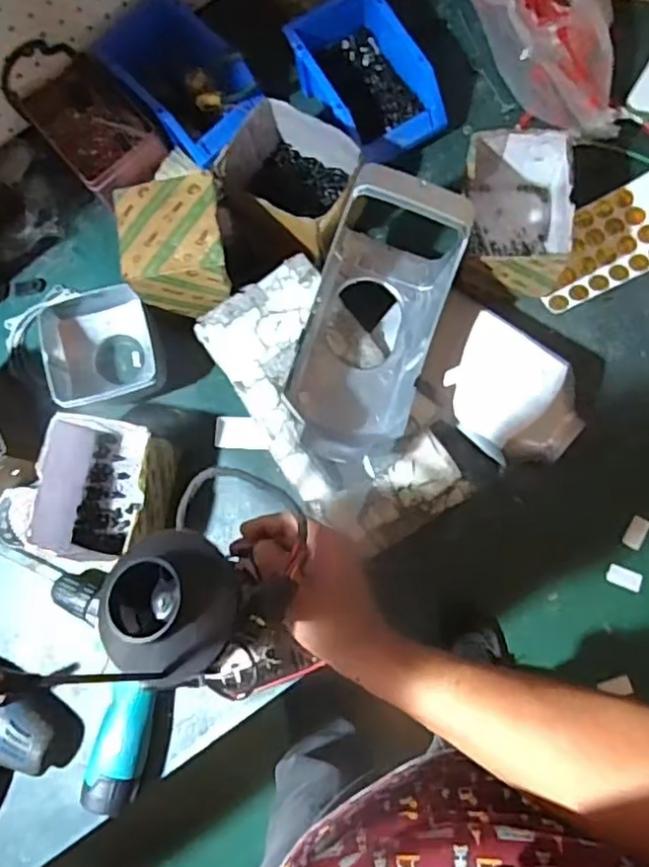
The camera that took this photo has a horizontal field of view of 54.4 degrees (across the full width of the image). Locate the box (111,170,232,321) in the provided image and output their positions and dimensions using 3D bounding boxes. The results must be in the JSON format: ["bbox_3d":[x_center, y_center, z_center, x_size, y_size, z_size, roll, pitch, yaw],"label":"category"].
[{"bbox_3d":[-0.150,-0.193,0.658,0.102,0.088,0.112,-6,83,5],"label":"box"}]

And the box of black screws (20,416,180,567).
[{"bbox_3d":[-0.230,0.063,0.675,0.119,0.095,0.149,7,85,6],"label":"box of black screws"}]

